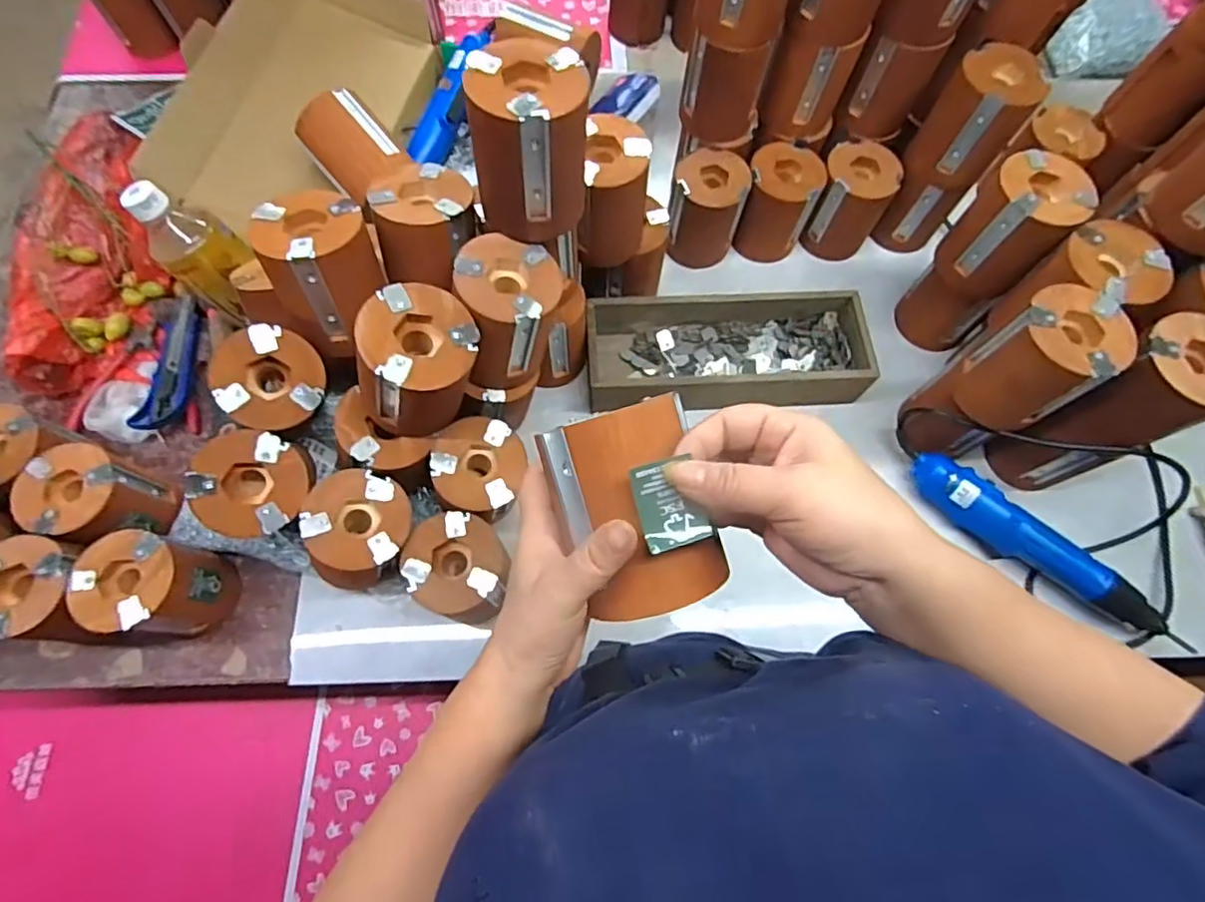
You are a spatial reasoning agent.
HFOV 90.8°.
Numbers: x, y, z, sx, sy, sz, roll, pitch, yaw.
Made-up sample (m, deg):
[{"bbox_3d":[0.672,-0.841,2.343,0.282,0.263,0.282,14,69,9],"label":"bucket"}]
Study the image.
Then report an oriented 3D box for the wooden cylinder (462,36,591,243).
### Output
[{"bbox_3d":[-0.049,-0.212,0.411,0.077,0.101,0.080,-3,71,-3],"label":"wooden cylinder"}]

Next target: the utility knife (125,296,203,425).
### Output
[{"bbox_3d":[-0.439,-0.089,0.613,0.042,0.028,0.145,-1,71,-2],"label":"utility knife"}]

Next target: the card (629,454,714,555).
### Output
[{"bbox_3d":[0.031,0.024,0.269,0.030,0.004,0.040,-14,91,-12],"label":"card"}]

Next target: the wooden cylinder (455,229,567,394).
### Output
[{"bbox_3d":[-0.070,-0.105,0.471,0.075,0.102,0.084,1,71,-1],"label":"wooden cylinder"}]

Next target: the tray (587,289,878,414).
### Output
[{"bbox_3d":[0.125,-0.102,0.613,0.281,0.055,0.126,-5,71,-3],"label":"tray"}]

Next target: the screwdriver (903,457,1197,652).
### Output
[{"bbox_3d":[0.402,0.092,0.559,0.258,0.036,0.053,39,74,11],"label":"screwdriver"}]

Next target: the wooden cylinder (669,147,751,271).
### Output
[{"bbox_3d":[0.113,-0.263,0.648,0.075,0.094,0.077,13,71,3],"label":"wooden cylinder"}]

